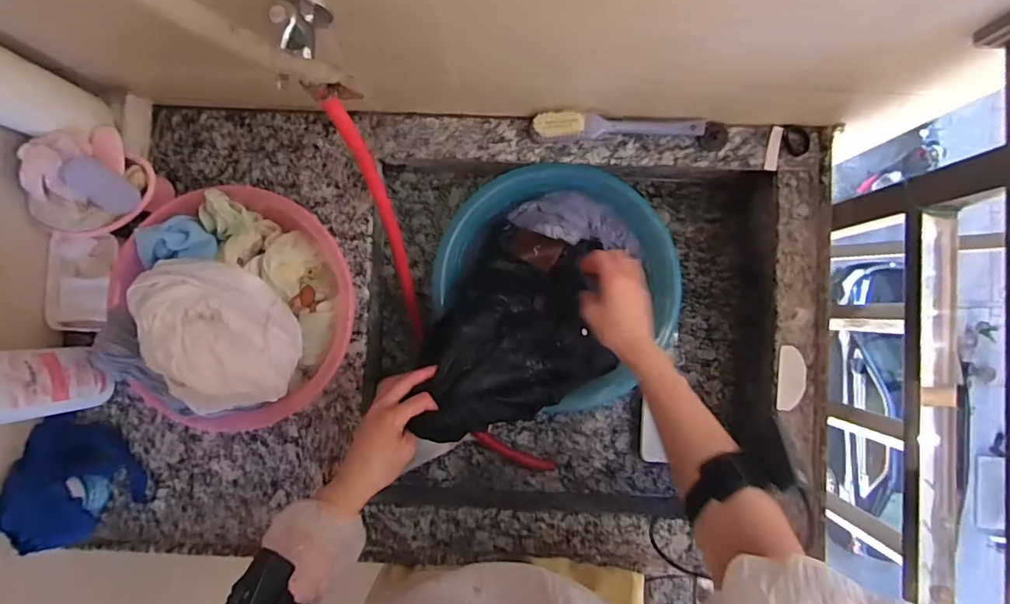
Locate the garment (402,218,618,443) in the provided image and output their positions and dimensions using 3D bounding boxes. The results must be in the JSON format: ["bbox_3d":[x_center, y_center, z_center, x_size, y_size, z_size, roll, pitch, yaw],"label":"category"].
[{"bbox_3d":[0.015,0.020,0.688,0.251,0.174,0.259,0,87,0],"label":"garment"}]

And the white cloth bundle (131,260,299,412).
[{"bbox_3d":[-0.305,0.030,0.545,0.130,0.092,0.171,-11,89,0],"label":"white cloth bundle"}]

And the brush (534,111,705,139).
[{"bbox_3d":[0.148,-0.230,0.662,0.216,0.057,0.029,-2,89,1],"label":"brush"}]

